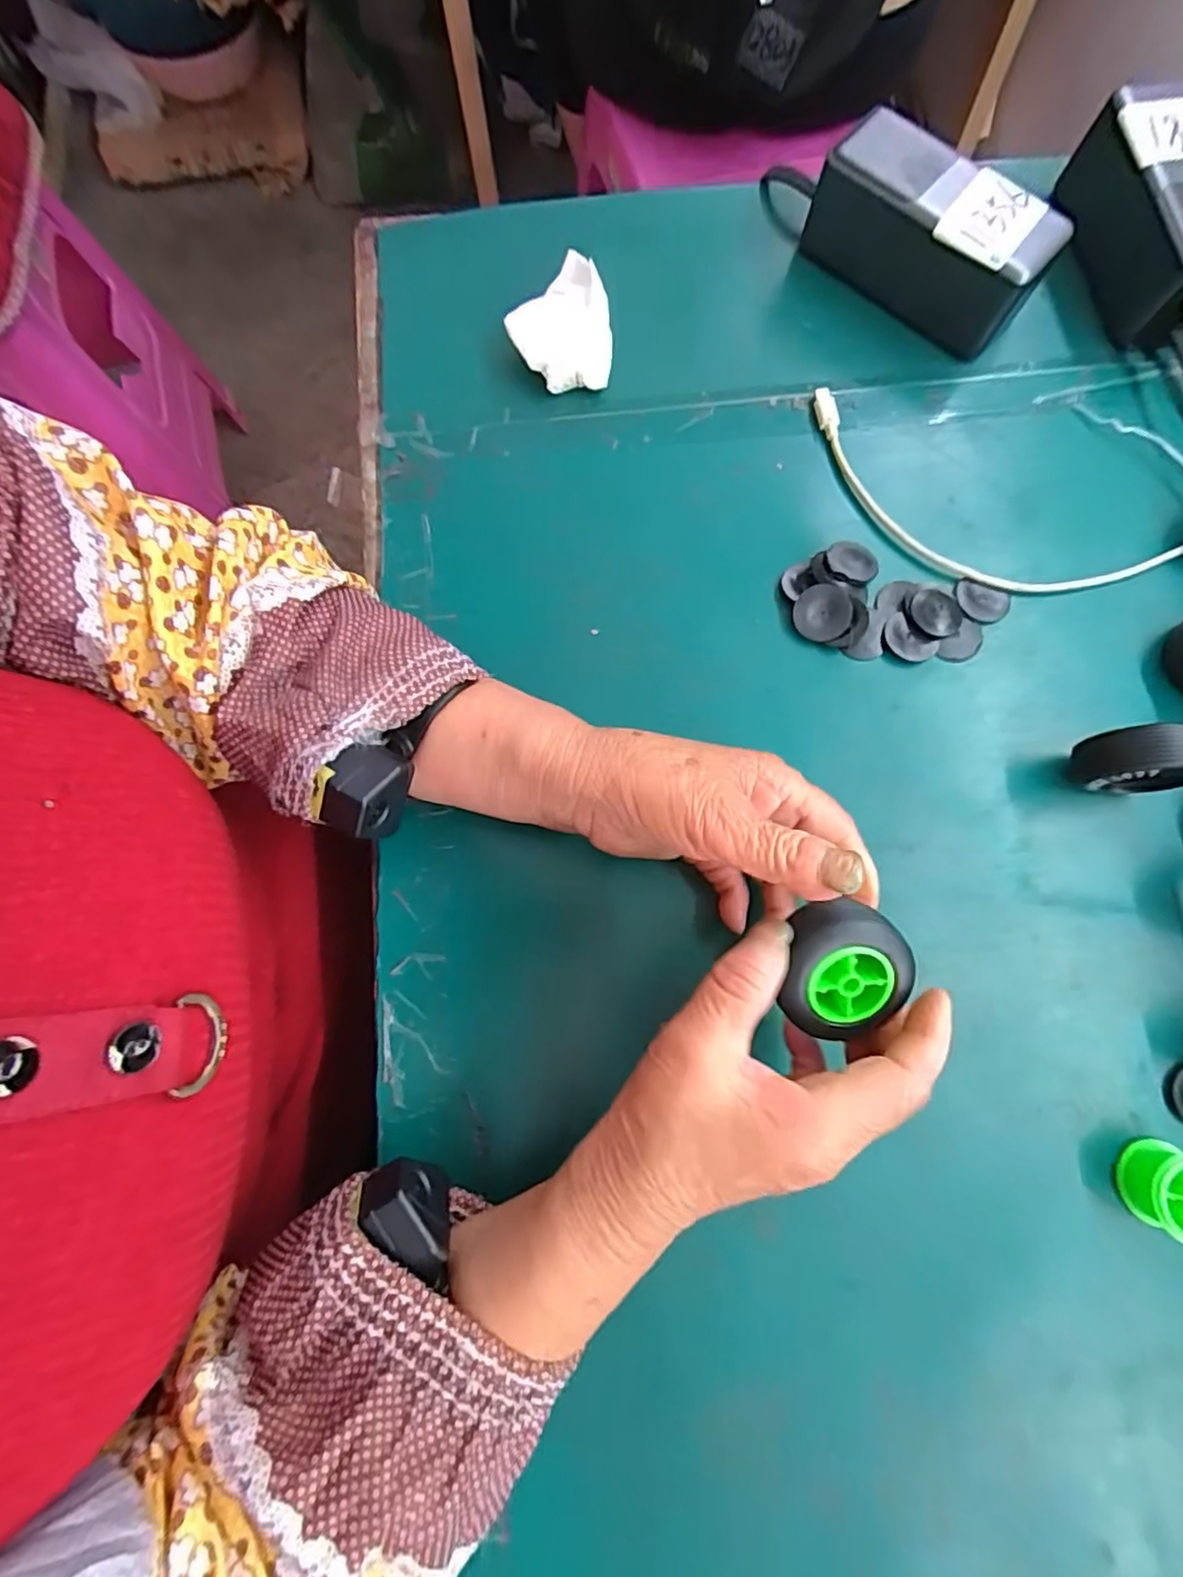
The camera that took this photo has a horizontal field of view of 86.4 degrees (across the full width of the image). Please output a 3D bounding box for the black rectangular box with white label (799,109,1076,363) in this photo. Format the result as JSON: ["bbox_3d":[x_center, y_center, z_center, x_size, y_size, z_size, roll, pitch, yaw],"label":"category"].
[{"bbox_3d":[0.187,-0.310,0.353,0.129,0.054,0.050,38,81,8],"label":"black rectangular box with white label"}]

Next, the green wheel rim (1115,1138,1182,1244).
[{"bbox_3d":[0.244,0.169,0.263,0.029,0.024,0.033,22,79,5],"label":"green wheel rim"}]

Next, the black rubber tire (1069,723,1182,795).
[{"bbox_3d":[0.249,-0.011,0.290,0.043,0.051,0.025,0,78,0],"label":"black rubber tire"}]

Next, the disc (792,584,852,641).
[{"bbox_3d":[0.120,-0.090,0.326,0.029,0.004,0.028,1,95,8],"label":"disc"}]

